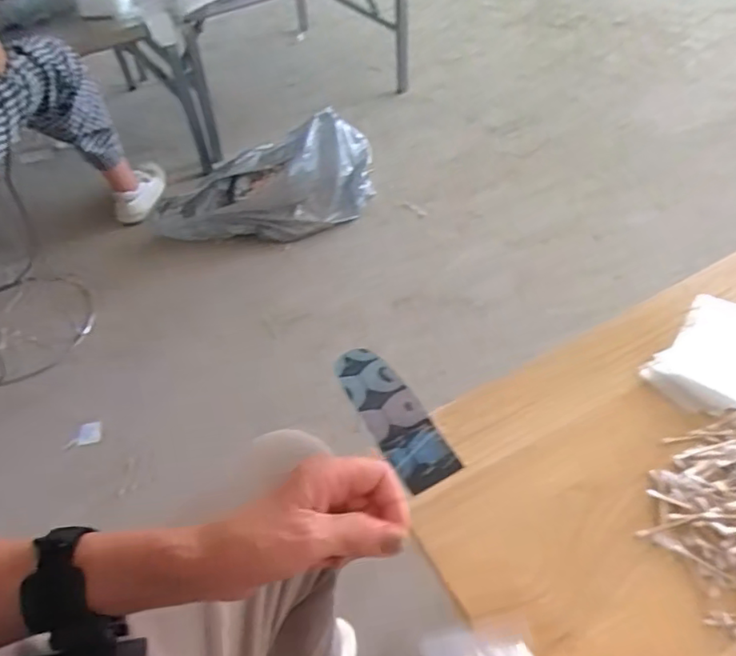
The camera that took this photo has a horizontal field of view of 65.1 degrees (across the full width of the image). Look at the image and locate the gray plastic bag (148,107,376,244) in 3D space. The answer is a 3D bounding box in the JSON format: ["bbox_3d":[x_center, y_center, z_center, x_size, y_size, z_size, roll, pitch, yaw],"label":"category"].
[{"bbox_3d":[-0.291,-0.412,1.604,0.582,0.234,0.287,-1,48,4],"label":"gray plastic bag"}]

